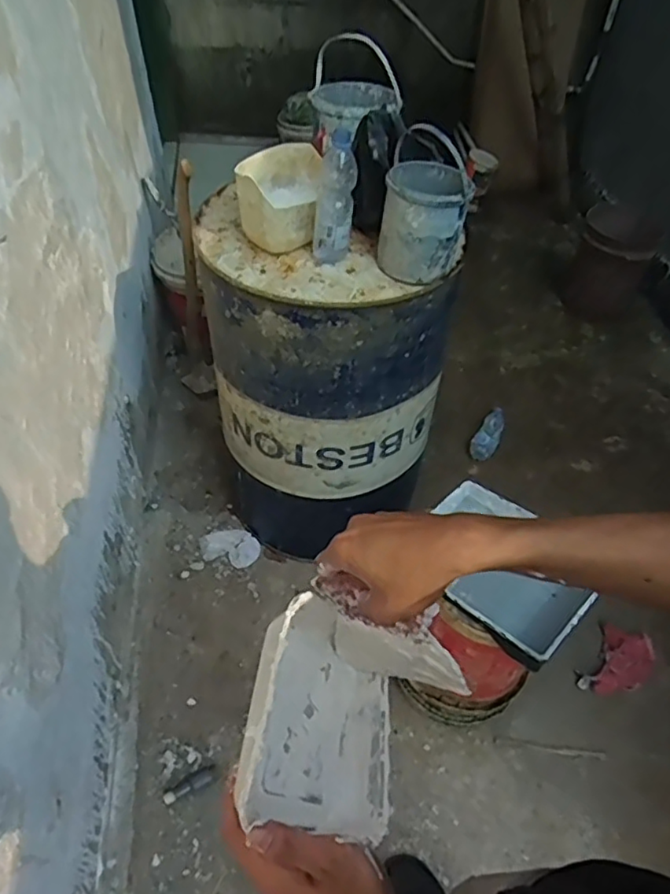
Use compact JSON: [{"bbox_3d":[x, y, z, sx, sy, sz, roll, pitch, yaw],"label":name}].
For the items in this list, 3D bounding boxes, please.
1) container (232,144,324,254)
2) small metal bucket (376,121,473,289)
[{"bbox_3d":[-0.107,-0.486,1.170,0.154,0.125,0.190,2,49,0],"label":"container"},{"bbox_3d":[0.169,-0.445,1.098,0.154,0.223,0.164,1,49,-1],"label":"small metal bucket"}]

